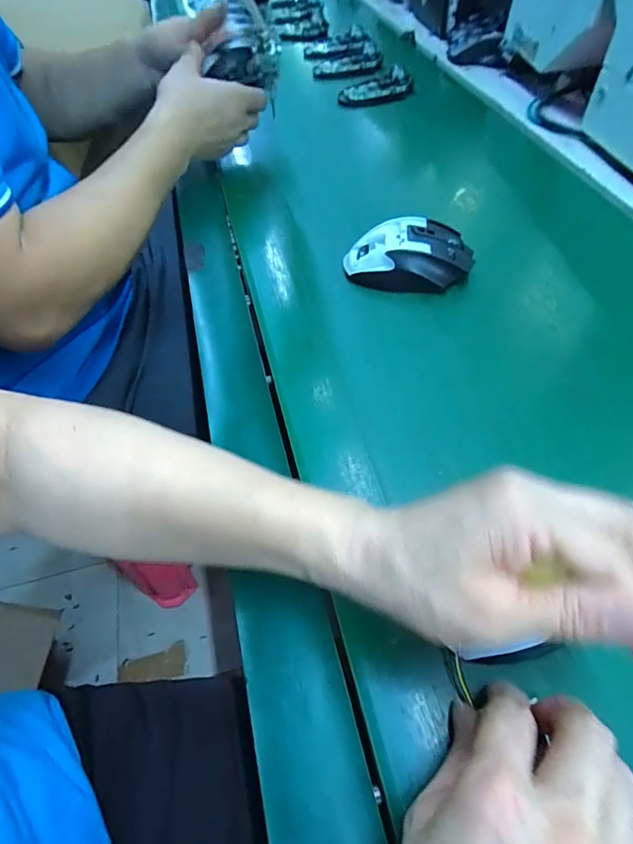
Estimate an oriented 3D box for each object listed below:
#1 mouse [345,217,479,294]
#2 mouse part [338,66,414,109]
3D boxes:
[{"bbox_3d":[0.085,-0.154,0.429,0.112,0.040,0.054,6,53,7],"label":"mouse"},{"bbox_3d":[0.086,-0.504,0.696,0.108,0.032,0.056,-19,55,-12],"label":"mouse part"}]

